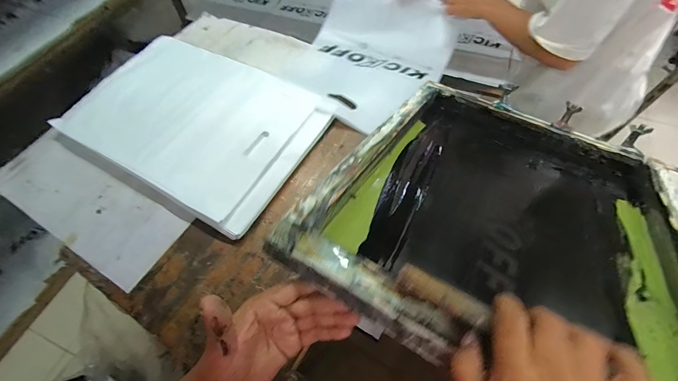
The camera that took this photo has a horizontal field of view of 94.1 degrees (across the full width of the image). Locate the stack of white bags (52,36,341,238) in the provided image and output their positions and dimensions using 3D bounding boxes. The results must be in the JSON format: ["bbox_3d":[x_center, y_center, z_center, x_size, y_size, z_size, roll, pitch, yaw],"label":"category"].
[{"bbox_3d":[-0.320,-0.168,0.693,0.531,0.054,0.364,26,64,17],"label":"stack of white bags"}]

